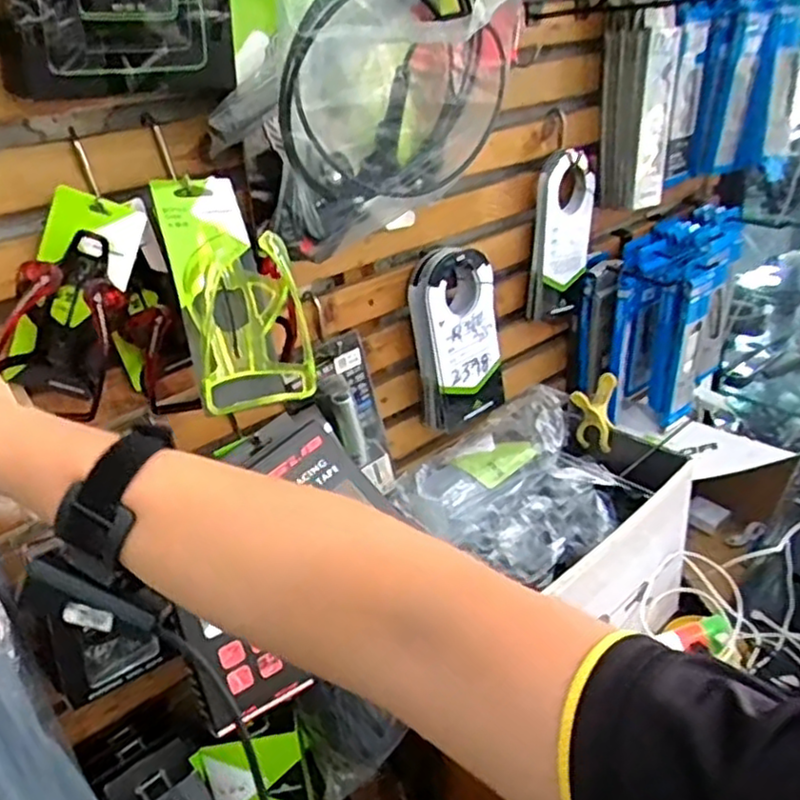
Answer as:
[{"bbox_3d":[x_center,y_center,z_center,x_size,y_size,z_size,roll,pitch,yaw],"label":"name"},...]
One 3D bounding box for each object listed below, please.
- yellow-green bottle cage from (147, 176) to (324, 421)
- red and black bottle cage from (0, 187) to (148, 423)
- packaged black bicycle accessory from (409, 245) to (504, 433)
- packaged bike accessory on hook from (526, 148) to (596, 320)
[{"bbox_3d":[-0.129,-0.089,0.524,0.083,0.205,0.088,-18,-10,-23],"label":"yellow-green bottle cage"},{"bbox_3d":[-0.241,-0.068,0.520,0.082,0.168,0.094,15,10,-41],"label":"red and black bottle cage"},{"bbox_3d":[0.069,-0.069,0.831,0.097,0.213,0.050,-26,34,-35],"label":"packaged black bicycle accessory"},{"bbox_3d":[0.211,-0.210,0.922,0.050,0.200,0.095,15,34,35],"label":"packaged bike accessory on hook"}]

